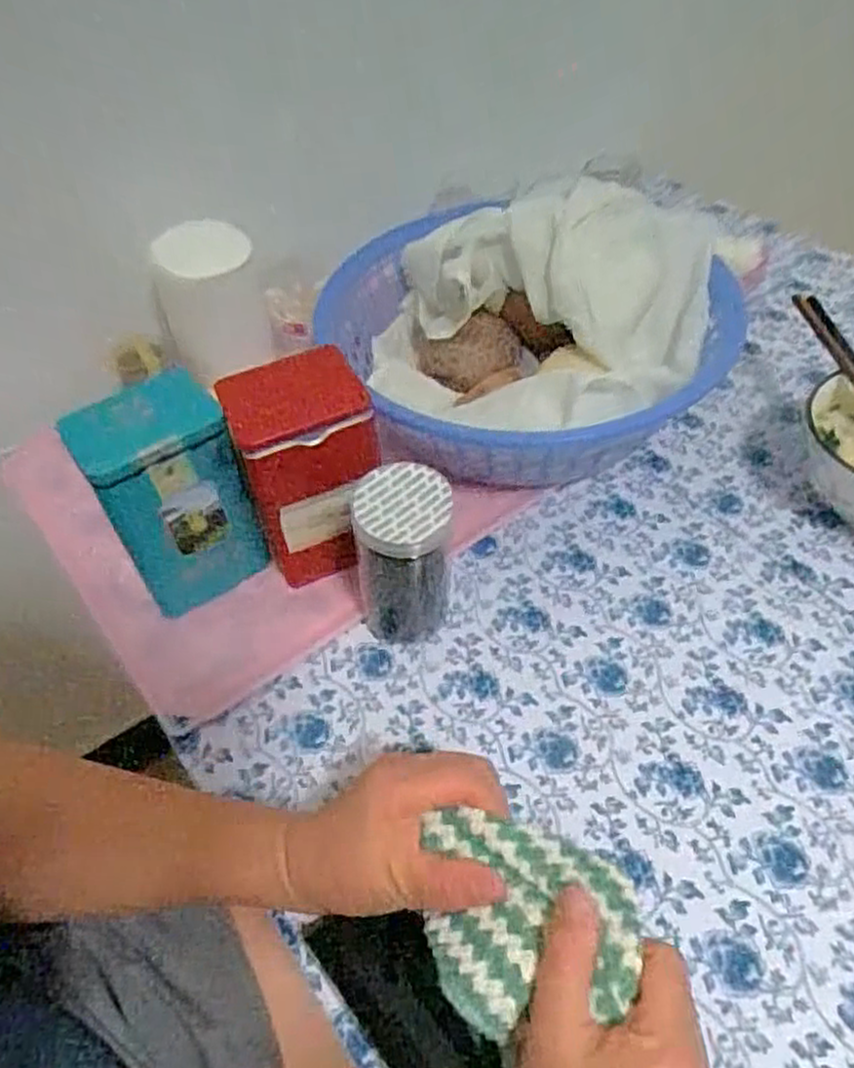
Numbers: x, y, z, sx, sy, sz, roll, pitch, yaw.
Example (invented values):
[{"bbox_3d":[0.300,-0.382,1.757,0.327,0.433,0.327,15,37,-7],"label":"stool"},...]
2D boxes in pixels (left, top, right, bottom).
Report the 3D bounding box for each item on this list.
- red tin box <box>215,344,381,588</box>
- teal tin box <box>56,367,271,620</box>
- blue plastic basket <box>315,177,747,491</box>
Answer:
[{"bbox_3d":[-0.076,-0.040,0.498,0.083,0.148,0.070,-16,51,-9],"label":"red tin box"},{"bbox_3d":[-0.164,-0.022,0.489,0.084,0.154,0.060,-30,54,-20],"label":"teal tin box"},{"bbox_3d":[0.087,-0.156,0.588,0.284,0.129,0.266,-2,50,2],"label":"blue plastic basket"}]

